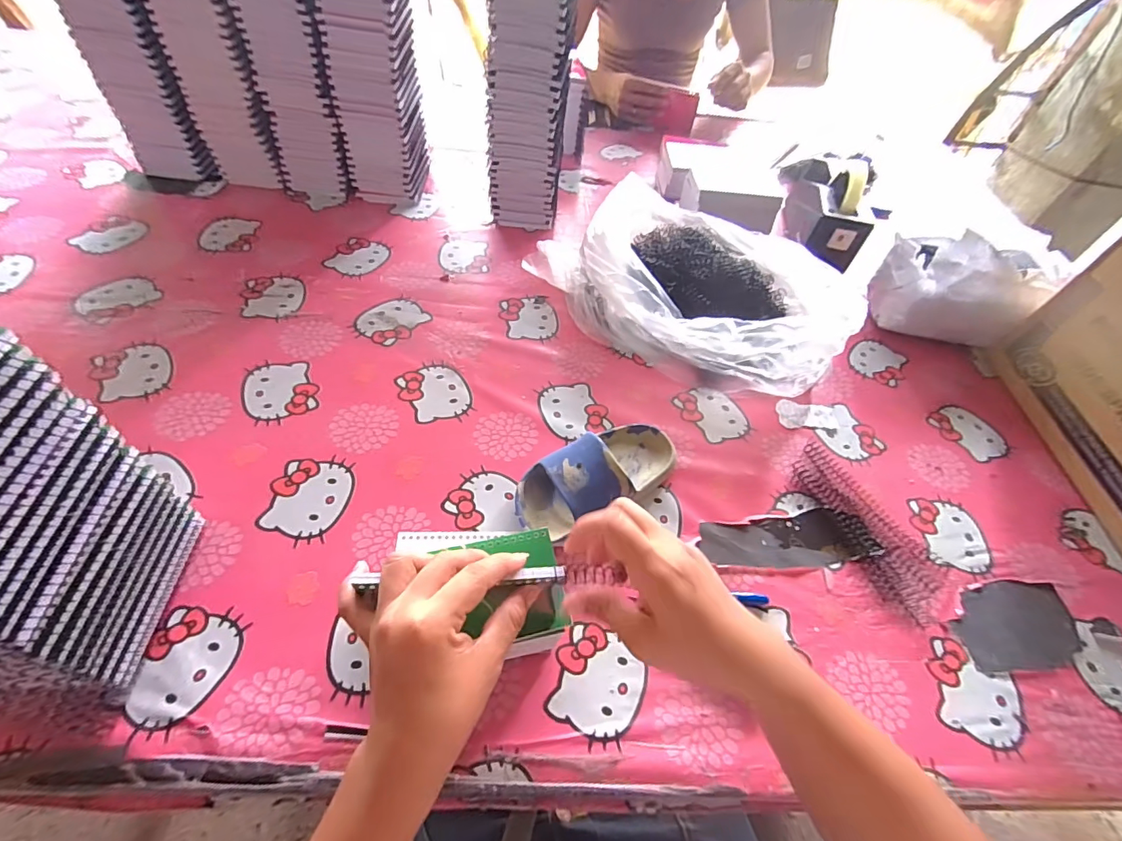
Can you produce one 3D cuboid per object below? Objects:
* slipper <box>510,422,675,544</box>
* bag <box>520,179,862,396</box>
[{"bbox_3d":[0.042,0.047,0.472,0.168,0.060,0.077,-27,60,-23],"label":"slipper"},{"bbox_3d":[0.172,-0.186,0.634,0.375,0.102,0.263,31,56,16],"label":"bag"}]

